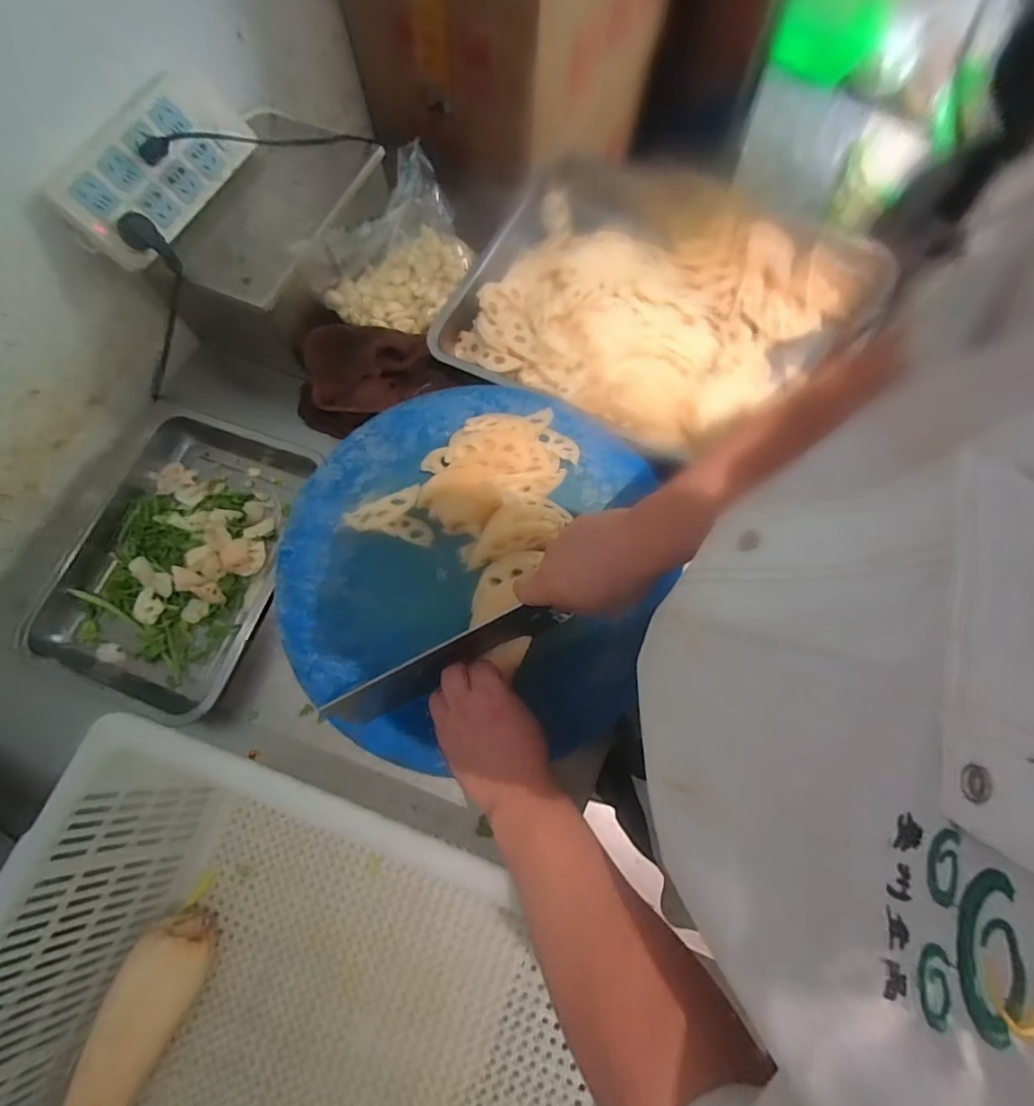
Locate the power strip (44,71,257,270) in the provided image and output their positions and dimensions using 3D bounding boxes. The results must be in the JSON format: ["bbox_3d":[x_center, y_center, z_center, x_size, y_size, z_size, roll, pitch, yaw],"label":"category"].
[{"bbox_3d":[-0.391,-0.431,0.582,0.035,0.100,0.227,16,69,51],"label":"power strip"}]

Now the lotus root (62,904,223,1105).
[{"bbox_3d":[-0.339,0.421,0.479,0.062,0.051,0.180,24,74,10],"label":"lotus root"}]

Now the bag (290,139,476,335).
[{"bbox_3d":[-0.149,-0.369,0.659,0.207,0.116,0.106,-43,75,-11],"label":"bag"}]

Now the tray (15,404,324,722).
[{"bbox_3d":[-0.424,-0.004,0.641,0.283,0.042,0.341,17,73,8],"label":"tray"}]

